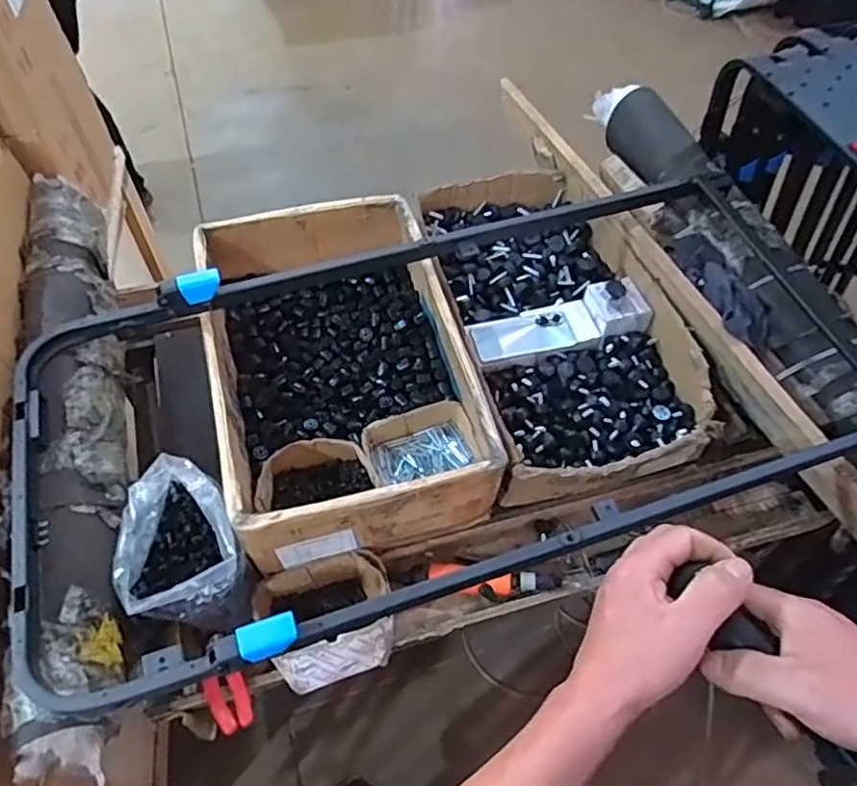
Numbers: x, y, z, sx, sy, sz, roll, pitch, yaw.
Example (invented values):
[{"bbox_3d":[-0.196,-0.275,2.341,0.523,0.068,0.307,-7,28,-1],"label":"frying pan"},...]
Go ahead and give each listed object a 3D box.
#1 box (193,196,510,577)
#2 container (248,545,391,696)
[{"bbox_3d":[-0.132,-0.041,0.972,0.346,0.161,0.529,-14,58,-10],"label":"box"},{"bbox_3d":[-0.131,0.300,0.850,0.173,0.104,0.154,-16,59,-11],"label":"container"}]

